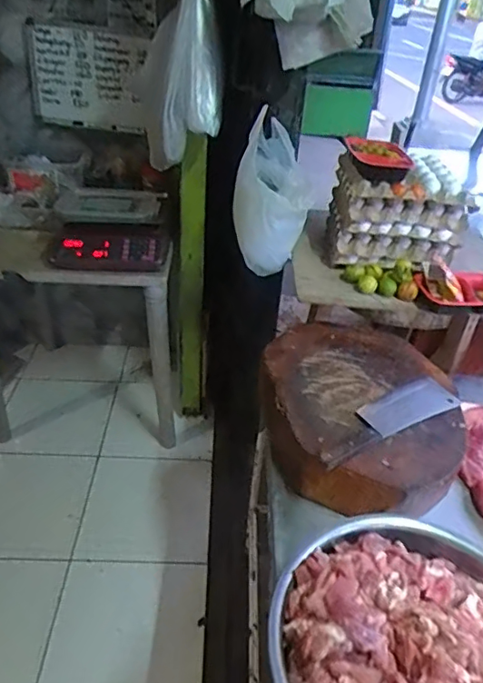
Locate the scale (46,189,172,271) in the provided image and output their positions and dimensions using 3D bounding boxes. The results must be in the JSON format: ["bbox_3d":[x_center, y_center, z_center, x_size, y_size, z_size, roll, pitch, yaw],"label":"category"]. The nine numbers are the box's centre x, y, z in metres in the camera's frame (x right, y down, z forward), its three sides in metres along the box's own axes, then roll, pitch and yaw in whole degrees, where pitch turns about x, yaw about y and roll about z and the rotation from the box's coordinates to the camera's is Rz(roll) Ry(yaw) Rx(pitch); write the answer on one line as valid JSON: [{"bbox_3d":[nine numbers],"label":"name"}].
[{"bbox_3d":[-0.384,-0.350,1.606,0.339,0.142,0.307,1,36,-3],"label":"scale"}]

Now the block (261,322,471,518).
[{"bbox_3d":[0.234,0.128,1.080,0.372,0.095,0.481,2,36,-2],"label":"block"}]

